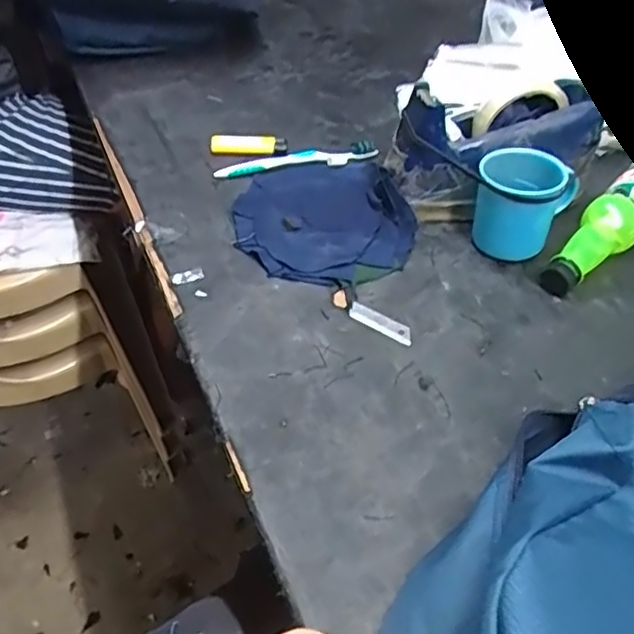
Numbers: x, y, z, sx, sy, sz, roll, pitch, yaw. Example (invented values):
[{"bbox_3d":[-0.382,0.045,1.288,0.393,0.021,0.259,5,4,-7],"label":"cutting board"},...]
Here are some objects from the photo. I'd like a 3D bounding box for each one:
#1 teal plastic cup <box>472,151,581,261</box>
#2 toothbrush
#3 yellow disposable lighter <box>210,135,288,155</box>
[{"bbox_3d":[0.185,-0.106,0.587,0.077,0.081,0.081,32,52,21],"label":"teal plastic cup"},{"bbox_3d":[-0.020,-0.168,0.668,0.174,0.012,0.027,-11,50,-16],"label":"toothbrush"},{"bbox_3d":[-0.073,-0.183,0.680,0.080,0.010,0.028,1,48,-6],"label":"yellow disposable lighter"}]

